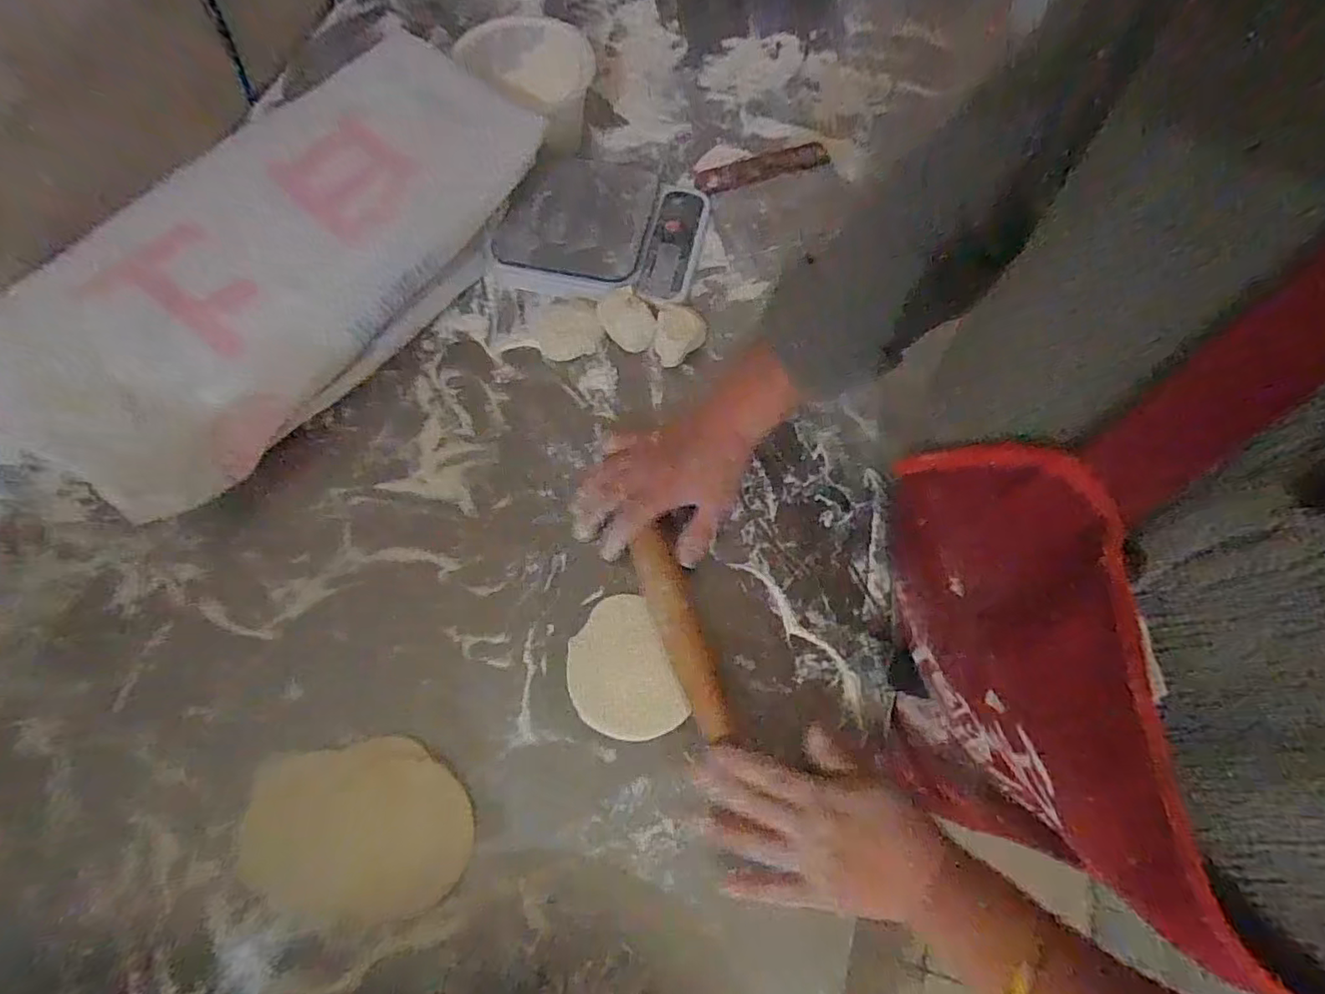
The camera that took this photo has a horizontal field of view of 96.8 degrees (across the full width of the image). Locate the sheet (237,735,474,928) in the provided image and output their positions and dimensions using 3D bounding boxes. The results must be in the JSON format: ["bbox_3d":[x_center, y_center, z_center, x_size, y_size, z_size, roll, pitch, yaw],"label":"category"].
[{"bbox_3d":[-0.213,0.232,0.412,0.153,0.004,0.112,-9,70,-3],"label":"sheet"}]

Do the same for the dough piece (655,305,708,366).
[{"bbox_3d":[0.016,-0.147,0.536,0.044,0.023,0.050,5,70,2],"label":"dough piece"}]

